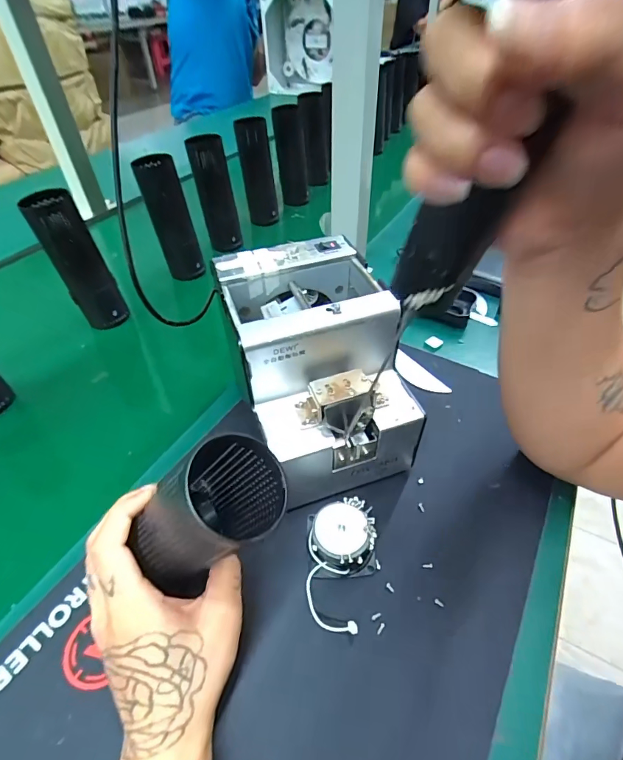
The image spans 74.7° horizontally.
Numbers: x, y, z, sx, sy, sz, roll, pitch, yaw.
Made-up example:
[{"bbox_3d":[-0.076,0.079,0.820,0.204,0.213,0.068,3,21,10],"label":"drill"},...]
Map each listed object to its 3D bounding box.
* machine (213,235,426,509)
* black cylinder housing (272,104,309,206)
[{"bbox_3d":[0.000,-0.008,0.363,0.125,0.156,0.175,-13,47,-15],"label":"machine"},{"bbox_3d":[-0.039,-0.421,0.789,0.064,0.176,0.045,0,45,-2],"label":"black cylinder housing"}]

